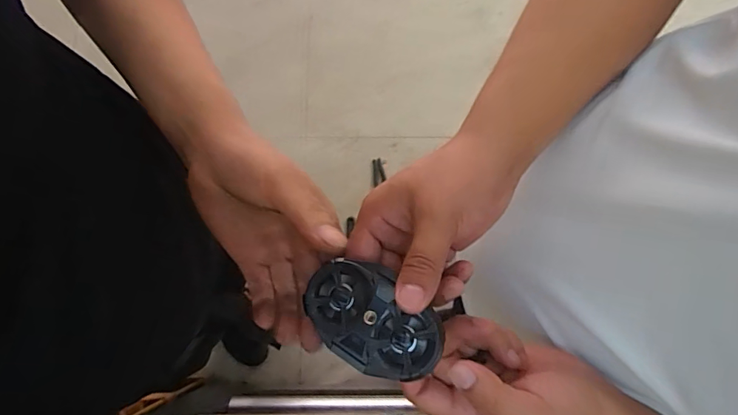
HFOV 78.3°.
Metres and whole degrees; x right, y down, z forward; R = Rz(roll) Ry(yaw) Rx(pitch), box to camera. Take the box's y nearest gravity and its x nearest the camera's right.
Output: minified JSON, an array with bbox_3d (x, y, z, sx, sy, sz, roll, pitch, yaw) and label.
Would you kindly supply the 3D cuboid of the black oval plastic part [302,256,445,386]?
[{"bbox_3d":[0.000,0.066,0.265,0.079,0.018,0.052,32,80,5],"label":"black oval plastic part"}]

